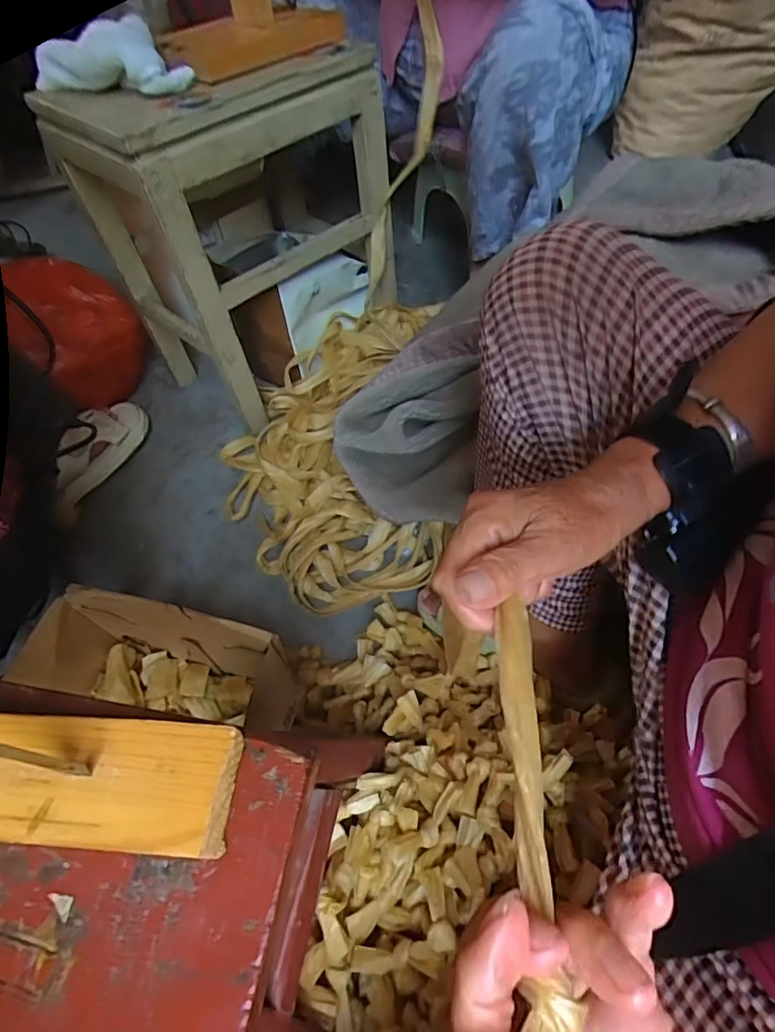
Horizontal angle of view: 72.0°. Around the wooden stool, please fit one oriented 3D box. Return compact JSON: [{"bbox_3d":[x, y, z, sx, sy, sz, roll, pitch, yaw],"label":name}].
[{"bbox_3d":[-0.207,-0.418,0.823,0.374,0.434,0.250,-37,61,-23],"label":"wooden stool"}]

